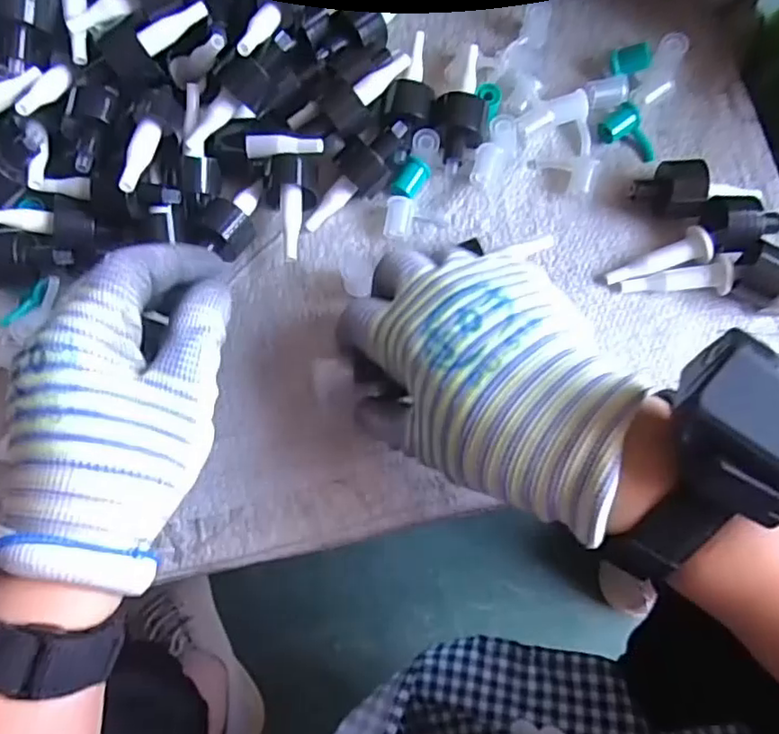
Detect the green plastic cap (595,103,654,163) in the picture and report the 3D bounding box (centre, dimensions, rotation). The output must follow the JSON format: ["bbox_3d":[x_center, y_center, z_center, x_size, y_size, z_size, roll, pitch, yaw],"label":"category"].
[{"bbox_3d":[0.142,-0.136,0.364,0.026,0.011,0.034,-36,82,-6],"label":"green plastic cap"}]

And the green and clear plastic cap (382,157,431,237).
[{"bbox_3d":[0.009,-0.096,0.357,0.017,0.012,0.046,20,81,3],"label":"green and clear plastic cap"}]

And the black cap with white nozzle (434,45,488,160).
[{"bbox_3d":[0.041,-0.150,0.360,0.029,0.021,0.063,2,80,1],"label":"black cap with white nozzle"}]

